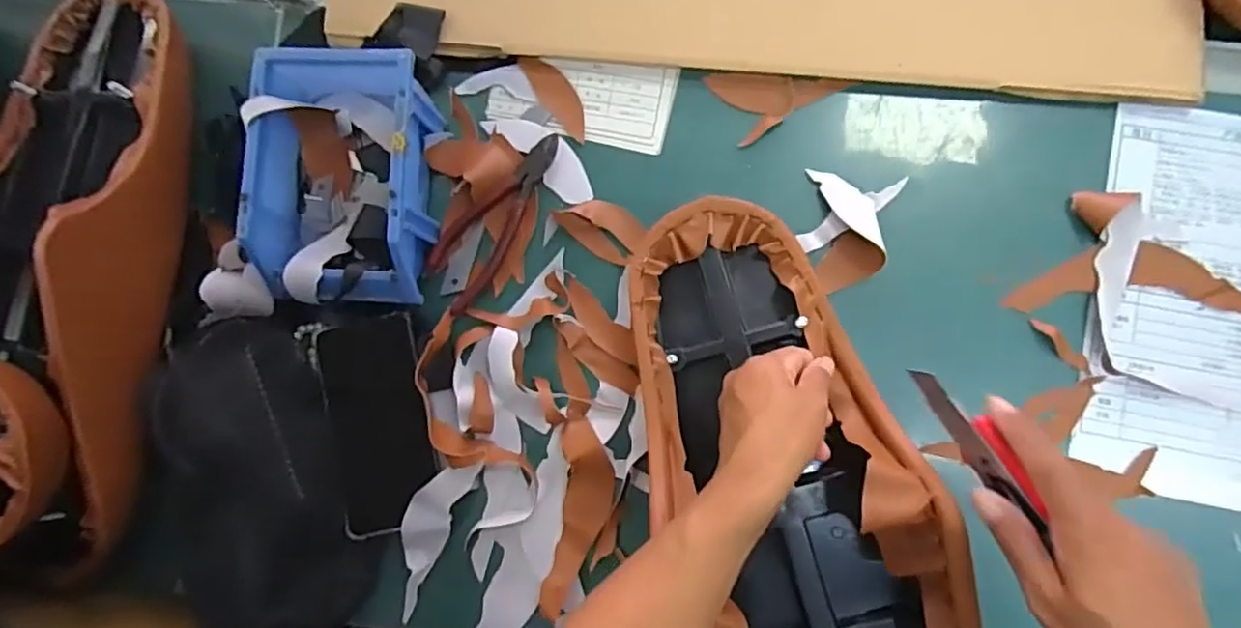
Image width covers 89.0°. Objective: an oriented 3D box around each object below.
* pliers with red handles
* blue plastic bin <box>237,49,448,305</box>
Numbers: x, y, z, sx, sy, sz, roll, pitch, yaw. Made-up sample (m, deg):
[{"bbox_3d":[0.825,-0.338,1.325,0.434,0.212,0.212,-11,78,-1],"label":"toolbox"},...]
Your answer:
[{"bbox_3d":[-0.100,-0.077,0.504,0.049,0.007,0.155,36,88,6],"label":"pliers with red handles"},{"bbox_3d":[-0.210,-0.104,0.483,0.123,0.070,0.182,3,85,4],"label":"blue plastic bin"}]

